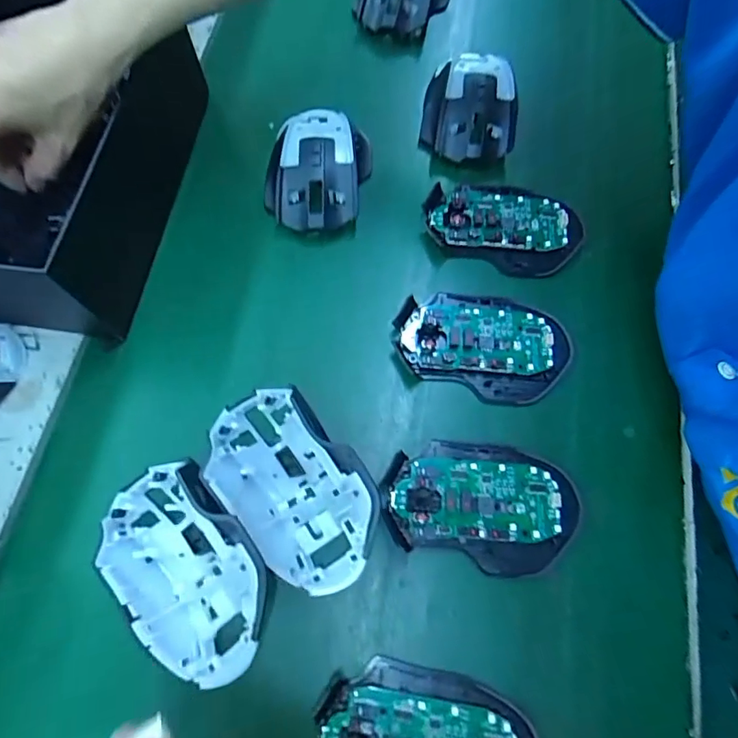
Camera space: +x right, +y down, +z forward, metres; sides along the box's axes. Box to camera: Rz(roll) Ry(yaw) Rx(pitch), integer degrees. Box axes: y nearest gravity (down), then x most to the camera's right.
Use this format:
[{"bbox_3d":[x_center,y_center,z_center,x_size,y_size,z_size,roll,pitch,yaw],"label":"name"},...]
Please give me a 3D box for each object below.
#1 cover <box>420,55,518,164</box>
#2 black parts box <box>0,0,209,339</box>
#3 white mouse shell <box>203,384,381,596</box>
[{"bbox_3d":[0.079,-0.207,0.381,0.070,0.032,0.090,5,70,3],"label":"cover"},{"bbox_3d":[-0.235,-0.153,0.333,0.181,0.088,0.223,7,70,4],"label":"black parts box"},{"bbox_3d":[-0.042,0.066,0.276,0.077,0.035,0.115,-41,74,-13],"label":"white mouse shell"}]

